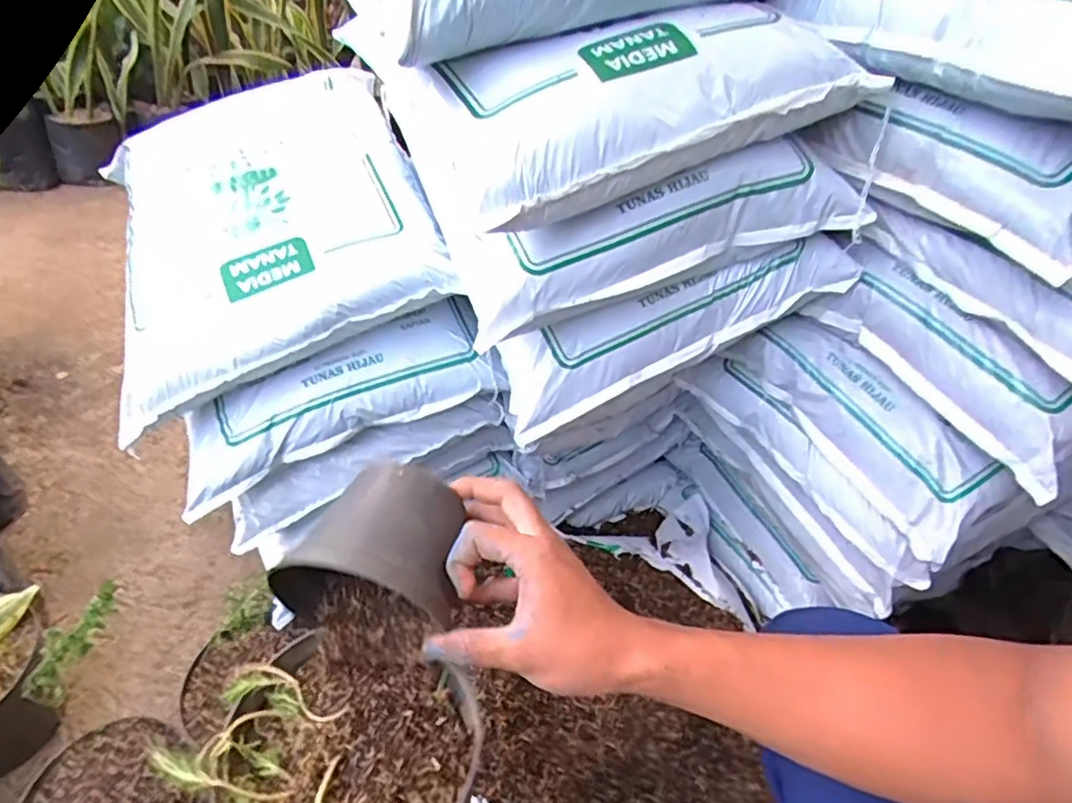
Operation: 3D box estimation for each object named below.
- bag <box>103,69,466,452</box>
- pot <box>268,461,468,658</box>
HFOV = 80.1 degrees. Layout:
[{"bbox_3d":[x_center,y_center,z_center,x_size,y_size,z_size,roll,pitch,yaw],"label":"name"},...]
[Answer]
[{"bbox_3d":[-0.281,-0.201,0.650,0.319,0.067,0.407,-21,59,-9],"label":"bag"},{"bbox_3d":[-0.108,0.108,0.433,0.108,0.109,0.093,3,42,2],"label":"pot"}]

